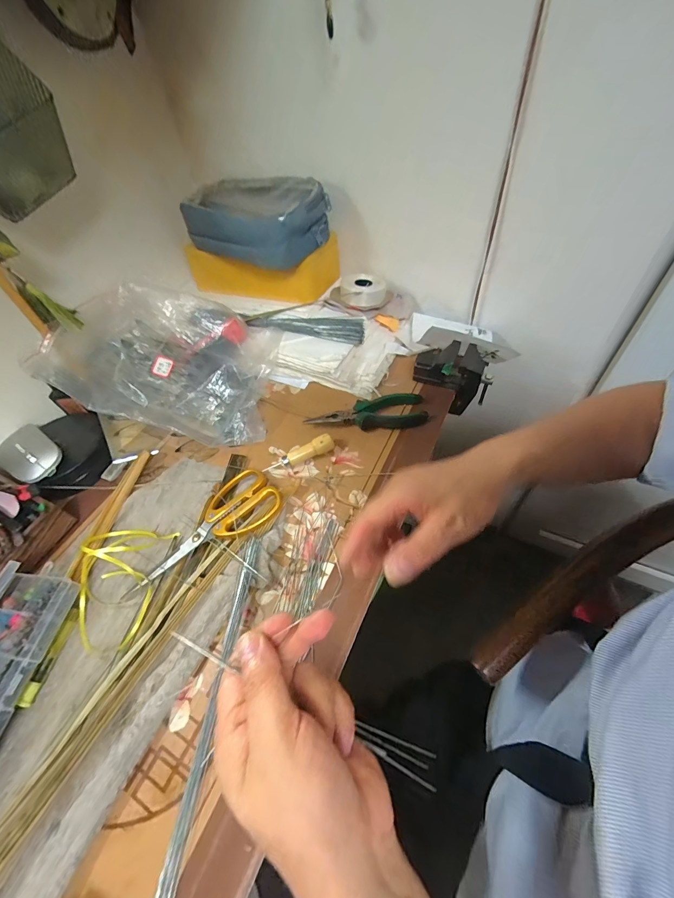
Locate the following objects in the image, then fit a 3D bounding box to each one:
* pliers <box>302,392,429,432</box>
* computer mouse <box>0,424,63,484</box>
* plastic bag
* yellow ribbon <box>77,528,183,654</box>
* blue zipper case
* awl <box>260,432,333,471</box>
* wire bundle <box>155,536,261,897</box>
[{"bbox_3d":[0.040,-0.047,0.465,0.154,0.022,0.048,-6,51,3],"label":"pliers"},{"bbox_3d":[-0.383,0.007,0.434,0.089,0.021,0.058,25,57,20],"label":"computer mouse"},{"bbox_3d":[-0.220,-0.119,0.482,0.243,0.128,0.187,1,53,7],"label":"plastic bag"},{"bbox_3d":[-0.233,0.130,0.349,0.098,0.046,0.123,2,53,8],"label":"yellow ribbon"},{"bbox_3d":[-0.123,-0.341,0.513,0.217,0.077,0.144,33,63,29],"label":"blue zipper case"},{"bbox_3d":[-0.048,0.006,0.439,0.091,0.017,0.019,-24,53,2],"label":"awl"},{"bbox_3d":[-0.104,0.216,0.282,0.013,0.015,0.299,1,52,9],"label":"wire bundle"}]

